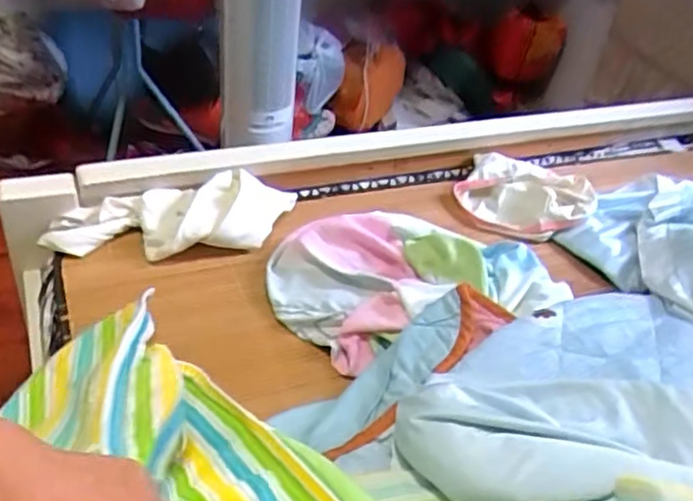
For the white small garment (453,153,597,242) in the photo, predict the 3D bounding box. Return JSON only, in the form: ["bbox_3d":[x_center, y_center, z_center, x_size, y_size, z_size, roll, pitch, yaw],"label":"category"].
[{"bbox_3d":[0.282,-0.088,1.045,0.207,0.044,0.165,21,41,19],"label":"white small garment"}]

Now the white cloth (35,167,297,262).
[{"bbox_3d":[-0.226,-0.045,0.888,0.324,0.053,0.111,-8,41,-16],"label":"white cloth"}]

